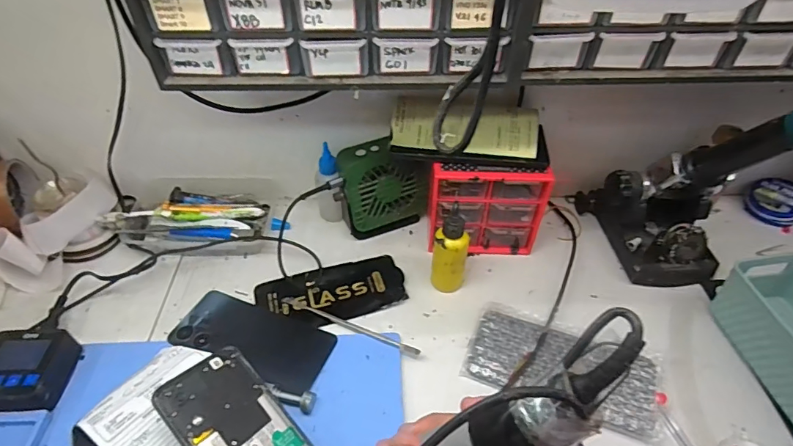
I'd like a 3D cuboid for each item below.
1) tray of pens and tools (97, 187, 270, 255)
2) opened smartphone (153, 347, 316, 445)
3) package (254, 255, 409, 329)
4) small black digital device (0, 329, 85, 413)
[{"bbox_3d":[-0.246,-0.002,0.566,0.178,0.037,0.088,2,46,2],"label":"tray of pens and tools"},{"bbox_3d":[-0.105,0.173,0.356,0.163,0.012,0.079,46,36,11],"label":"opened smartphone"},{"bbox_3d":[-0.071,0.079,0.521,0.158,0.010,0.071,-13,47,-12],"label":"package"},{"bbox_3d":[-0.342,0.134,0.427,0.071,0.029,0.075,1,46,1],"label":"small black digital device"}]

